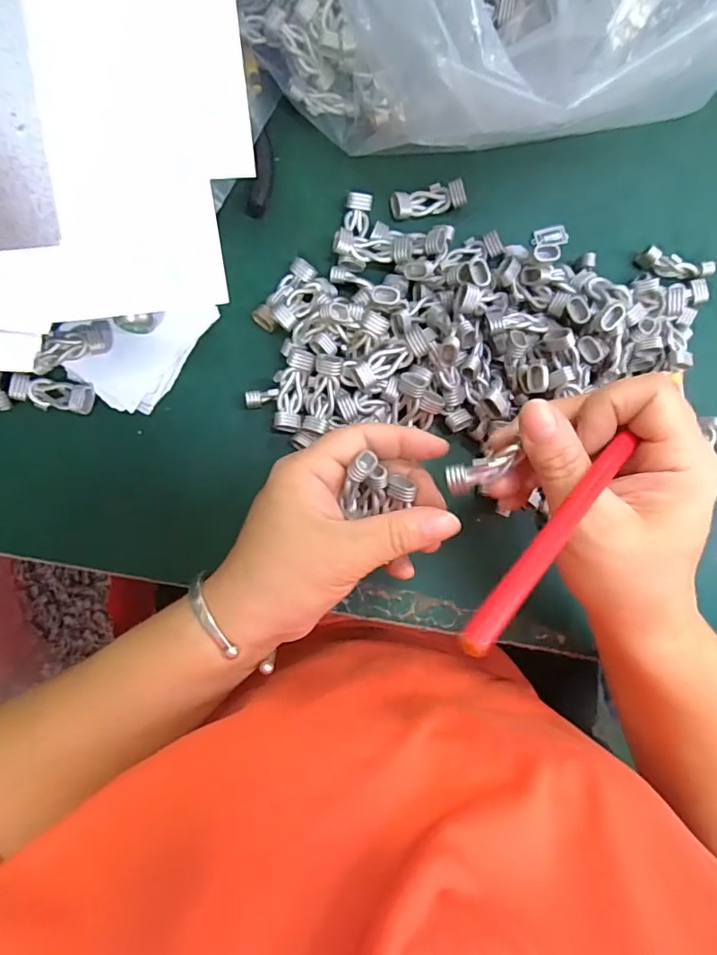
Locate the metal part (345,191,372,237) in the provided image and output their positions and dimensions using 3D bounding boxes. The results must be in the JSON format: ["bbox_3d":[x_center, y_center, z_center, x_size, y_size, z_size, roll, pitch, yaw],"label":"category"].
[{"bbox_3d":[0.000,-0.157,0.304,0.015,0.010,0.022,8,88,-5],"label":"metal part"}]

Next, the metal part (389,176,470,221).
[{"bbox_3d":[0.043,-0.168,0.308,0.045,0.008,0.016,-15,90,-6],"label":"metal part"}]

